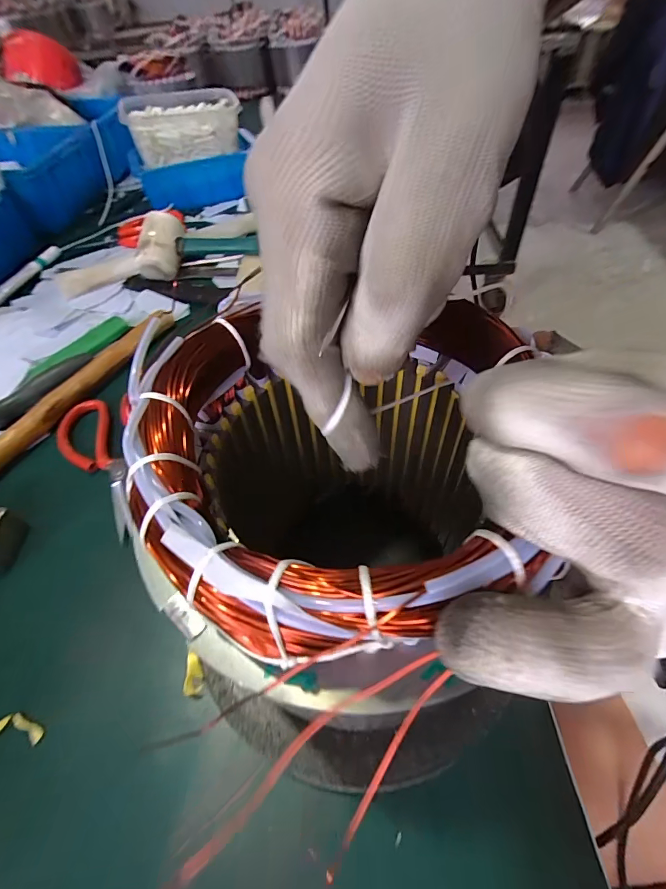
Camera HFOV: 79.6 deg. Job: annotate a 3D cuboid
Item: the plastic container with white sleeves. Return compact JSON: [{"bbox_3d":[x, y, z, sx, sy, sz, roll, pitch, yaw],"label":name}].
[{"bbox_3d":[-0.224,-0.478,0.601,0.164,0.063,0.128,-17,52,-9],"label":"plastic container with white sleeves"}]

